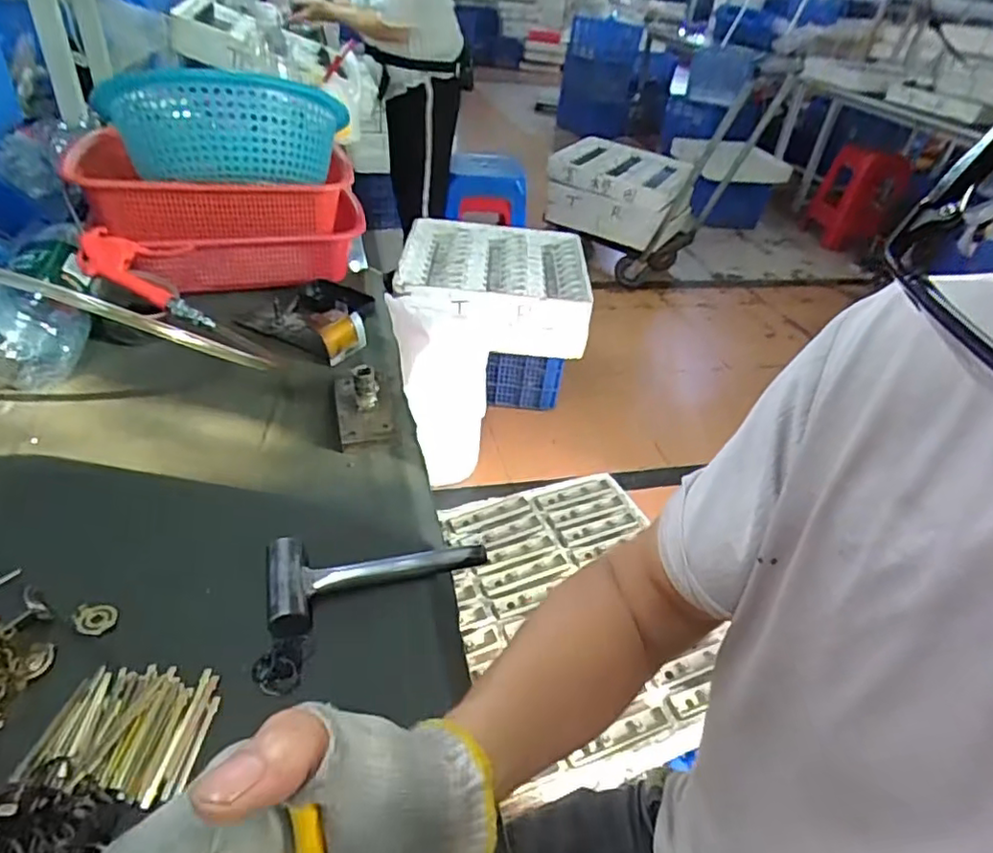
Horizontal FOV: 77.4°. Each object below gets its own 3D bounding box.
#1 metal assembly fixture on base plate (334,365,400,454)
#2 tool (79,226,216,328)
[{"bbox_3d":[-0.141,-0.034,0.677,0.065,0.058,0.124,-4,39,-15],"label":"metal assembly fixture on base plate"},{"bbox_3d":[-0.413,-0.186,0.765,0.193,0.045,0.092,33,40,-1],"label":"tool"}]

